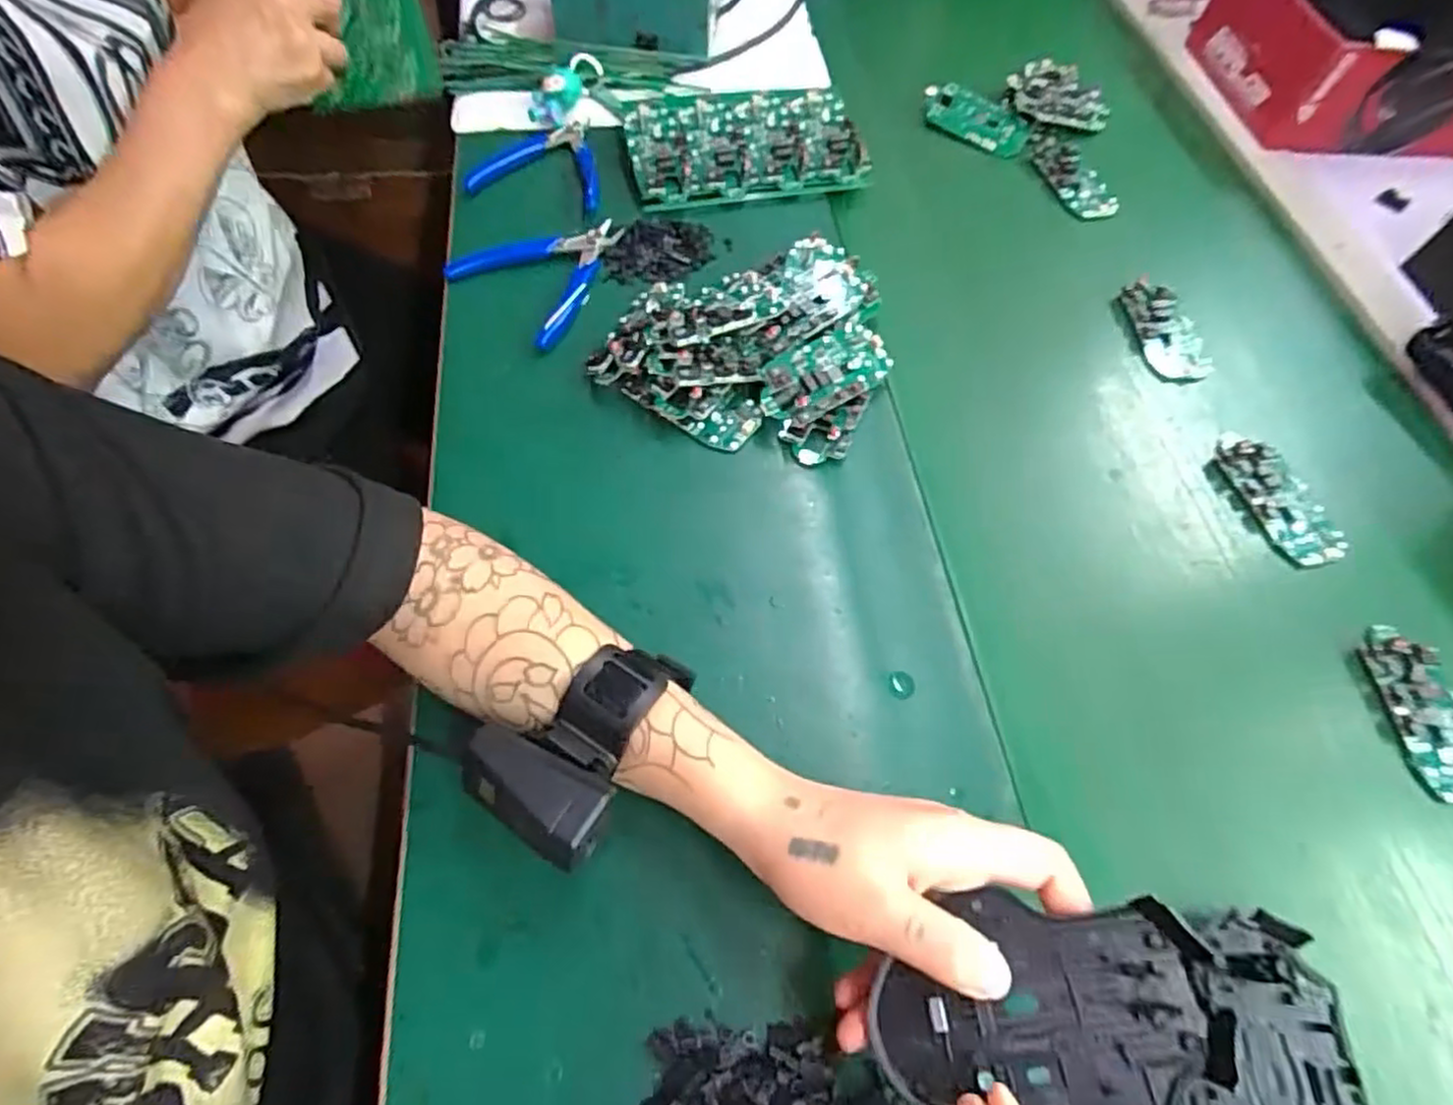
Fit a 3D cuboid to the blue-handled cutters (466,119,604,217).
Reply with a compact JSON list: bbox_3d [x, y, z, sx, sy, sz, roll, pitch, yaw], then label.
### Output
[{"bbox_3d":[-0.140,-0.318,0.574,0.113,0.020,0.098,18,62,6],"label":"blue-handled cutters"}]

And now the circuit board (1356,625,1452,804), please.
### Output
[{"bbox_3d":[0.391,0.087,0.393,0.043,0.011,0.096,-1,61,-4],"label":"circuit board"}]

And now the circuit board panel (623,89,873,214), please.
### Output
[{"bbox_3d":[0.016,-0.336,0.589,0.189,0.028,0.112,-9,62,-9],"label":"circuit board panel"}]

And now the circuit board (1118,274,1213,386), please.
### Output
[{"bbox_3d":[0.331,-0.166,0.530,0.047,0.016,0.088,-4,61,-6],"label":"circuit board"}]

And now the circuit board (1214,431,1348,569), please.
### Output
[{"bbox_3d":[0.359,-0.038,0.462,0.046,0.012,0.102,-19,64,-14],"label":"circuit board"}]

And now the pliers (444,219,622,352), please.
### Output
[{"bbox_3d":[-0.125,-0.207,0.513,0.106,0.015,0.112,42,67,18],"label":"pliers"}]

